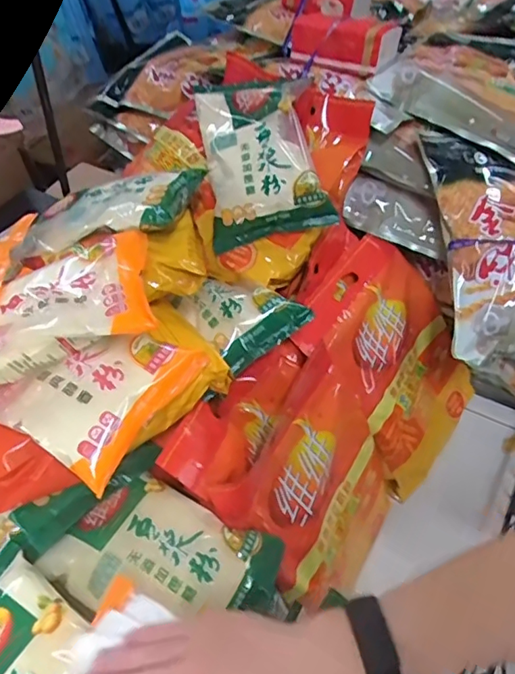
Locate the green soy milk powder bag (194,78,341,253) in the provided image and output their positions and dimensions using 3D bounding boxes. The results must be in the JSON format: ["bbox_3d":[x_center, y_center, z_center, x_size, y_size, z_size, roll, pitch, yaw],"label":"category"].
[{"bbox_3d":[0.003,-0.242,0.695,0.156,0.069,0.233,-11,81,18],"label":"green soy milk powder bag"}]

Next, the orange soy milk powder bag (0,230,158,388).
[{"bbox_3d":[-0.203,-0.026,0.503,0.221,0.042,0.159,-19,51,-10],"label":"orange soy milk powder bag"}]

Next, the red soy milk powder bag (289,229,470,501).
[{"bbox_3d":[0.199,0.043,0.770,0.064,0.333,0.266,-12,33,54],"label":"red soy milk powder bag"}]

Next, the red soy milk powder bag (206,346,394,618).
[{"bbox_3d":[0.081,0.196,0.656,0.050,0.282,0.236,-2,37,46],"label":"red soy milk powder bag"}]

